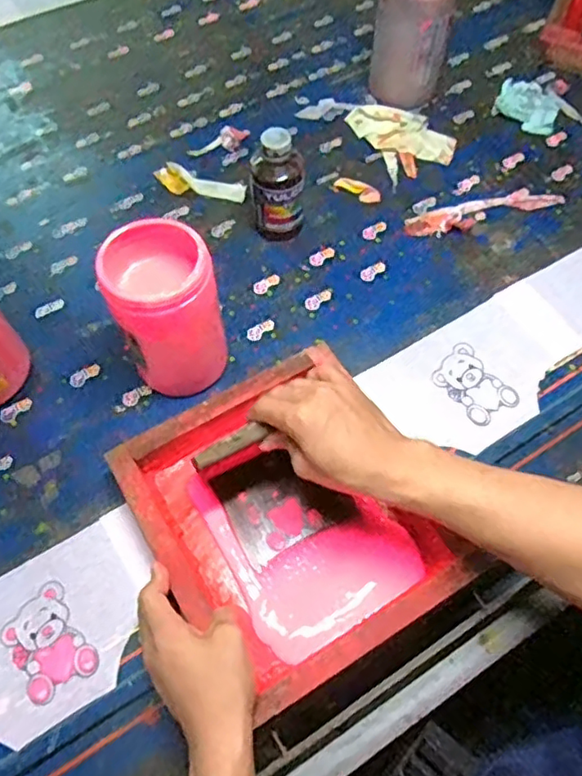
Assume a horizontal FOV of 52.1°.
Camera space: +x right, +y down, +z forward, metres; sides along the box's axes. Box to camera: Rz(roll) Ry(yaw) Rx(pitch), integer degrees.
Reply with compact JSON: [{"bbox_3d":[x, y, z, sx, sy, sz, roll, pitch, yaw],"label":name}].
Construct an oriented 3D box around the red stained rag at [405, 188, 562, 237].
[{"bbox_3d":[0.240,-0.221,0.738,0.198,0.014,0.038,-17,65,-8],"label":"red stained rag"}]

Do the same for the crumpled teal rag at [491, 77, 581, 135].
[{"bbox_3d":[0.343,-0.383,0.817,0.120,0.021,0.076,26,67,12],"label":"crumpled teal rag"}]

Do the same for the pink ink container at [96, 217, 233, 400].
[{"bbox_3d":[-0.111,-0.066,0.560,0.091,0.189,0.091,-3,64,6],"label":"pink ink container"}]

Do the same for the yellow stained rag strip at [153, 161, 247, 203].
[{"bbox_3d":[-0.117,-0.261,0.762,0.120,0.009,0.040,18,65,9],"label":"yellow stained rag strip"}]

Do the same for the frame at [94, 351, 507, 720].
[{"bbox_3d":[-0.003,0.117,0.543,0.223,0.058,0.257,-31,67,-14],"label":"frame"}]

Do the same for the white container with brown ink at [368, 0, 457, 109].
[{"bbox_3d":[0.161,-0.465,0.776,0.096,0.167,0.088,16,65,8],"label":"white container with brown ink"}]

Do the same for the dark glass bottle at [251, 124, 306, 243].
[{"bbox_3d":[-0.015,-0.229,0.675,0.058,0.132,0.056,0,64,0],"label":"dark glass bottle"}]

